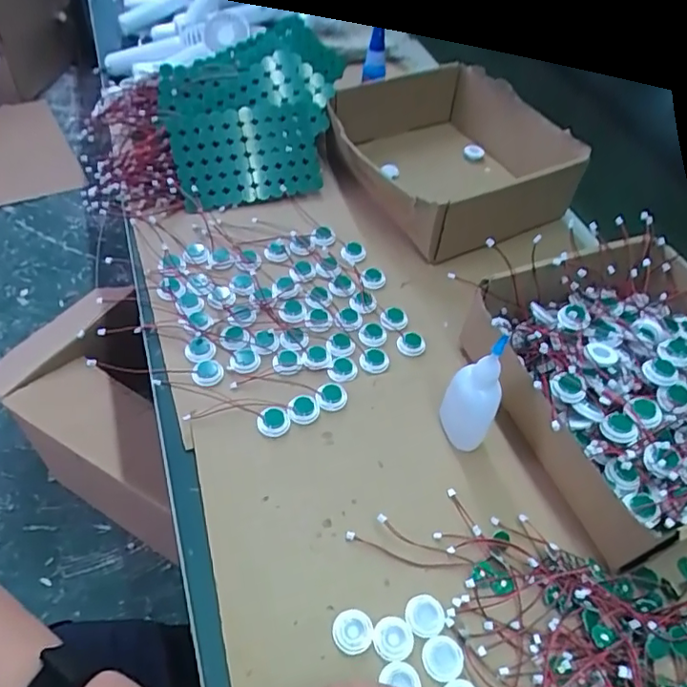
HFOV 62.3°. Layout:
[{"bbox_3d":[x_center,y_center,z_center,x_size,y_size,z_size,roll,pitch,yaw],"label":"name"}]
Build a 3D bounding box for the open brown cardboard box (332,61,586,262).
[{"bbox_3d":[0.102,-0.198,0.585,0.205,0.069,0.224,-19,54,-20],"label":"open brown cardboard box"}]

